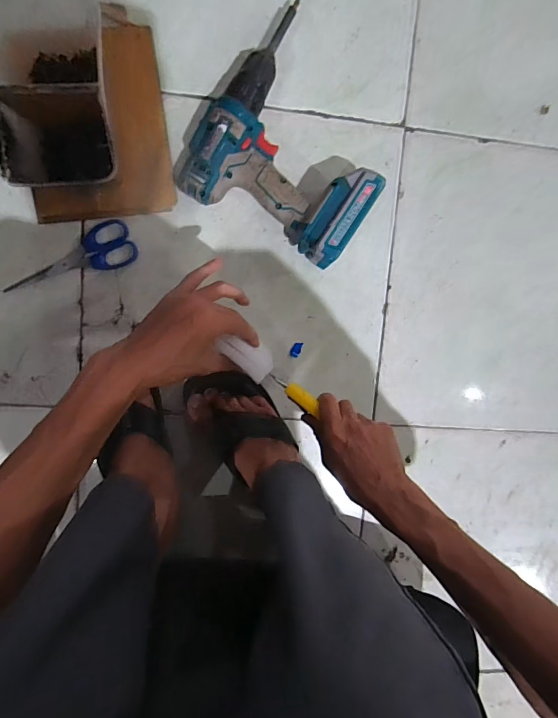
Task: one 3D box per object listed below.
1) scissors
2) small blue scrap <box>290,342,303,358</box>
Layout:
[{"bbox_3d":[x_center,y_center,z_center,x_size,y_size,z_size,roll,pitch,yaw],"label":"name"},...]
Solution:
[{"bbox_3d":[-0.259,-0.121,0.478,0.162,0.004,0.055,-23,99,-3],"label":"scissors"},{"bbox_3d":[0.024,-0.013,0.521,0.012,0.004,0.022,28,93,-9],"label":"small blue scrap"}]

